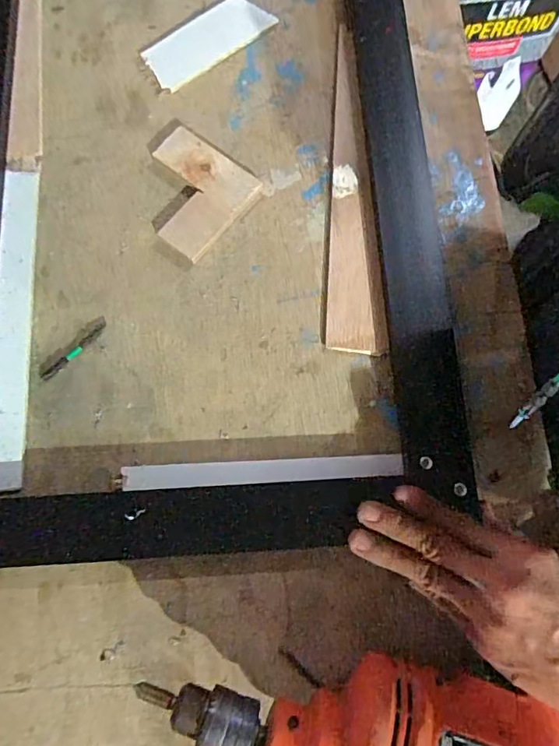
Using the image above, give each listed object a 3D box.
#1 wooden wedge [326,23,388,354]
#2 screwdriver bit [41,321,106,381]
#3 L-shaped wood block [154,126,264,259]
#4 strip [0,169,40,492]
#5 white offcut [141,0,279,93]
[{"bbox_3d":[0.056,-0.162,0.429,0.043,0.007,0.299,-2,76,-1],"label":"wooden wedge"},{"bbox_3d":[-0.158,-0.017,0.389,0.008,0.004,0.062,43,79,10],"label":"screwdriver bit"},{"bbox_3d":[-0.076,-0.151,0.423,0.092,0.010,0.089,37,78,8],"label":"L-shaped wood block"},{"bbox_3d":[-0.210,-0.043,0.396,0.028,0.009,0.261,-4,76,-2],"label":"strip"},{"bbox_3d":[-0.067,-0.308,0.467,0.121,0.007,0.054,-39,79,-10],"label":"white offcut"}]

